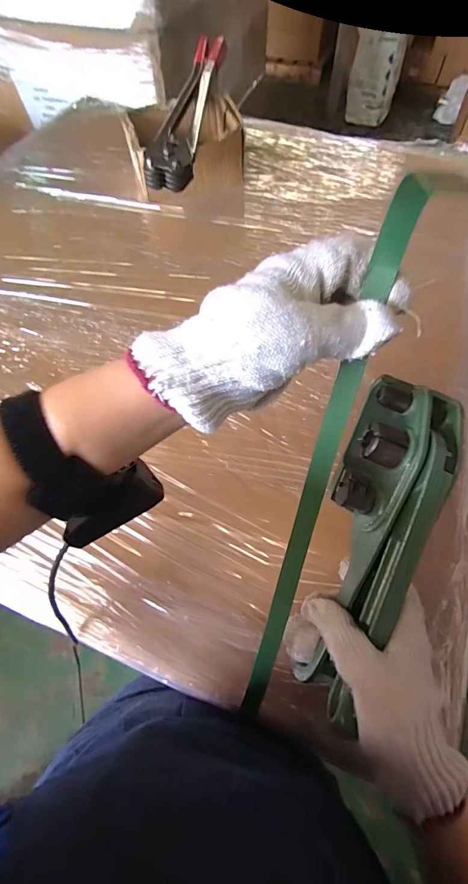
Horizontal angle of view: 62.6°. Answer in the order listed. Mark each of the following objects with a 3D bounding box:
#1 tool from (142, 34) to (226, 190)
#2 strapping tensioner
[{"bbox_3d":[-0.077,-0.616,0.706,0.072,0.041,0.476,5,63,5],"label":"tool"},{"bbox_3d":[0.114,0.075,0.300,0.076,0.048,0.248,15,85,10],"label":"strapping tensioner"}]

